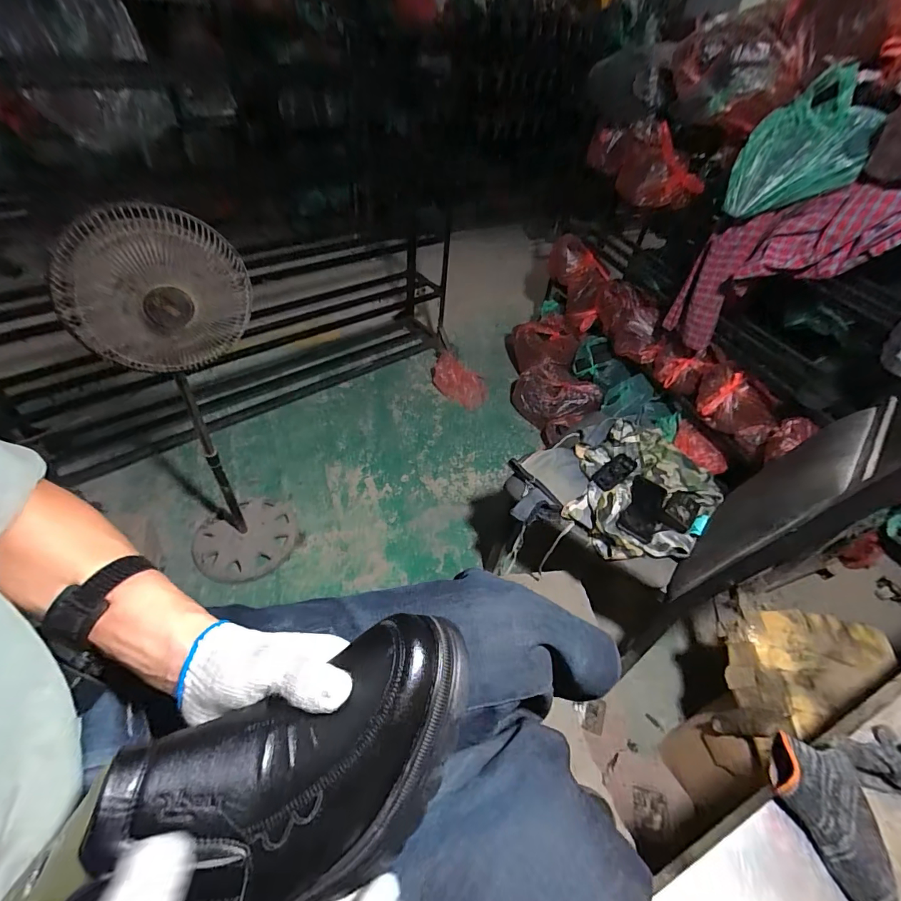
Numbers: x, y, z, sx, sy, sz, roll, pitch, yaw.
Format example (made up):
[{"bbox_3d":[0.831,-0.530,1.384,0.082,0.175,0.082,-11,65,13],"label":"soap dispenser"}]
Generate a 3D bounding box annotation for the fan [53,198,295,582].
[{"bbox_3d":[-0.539,-0.044,0.984,0.290,0.971,0.297,-25,52,-24],"label":"fan"}]

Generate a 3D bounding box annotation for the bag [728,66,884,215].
[{"bbox_3d":[0.799,-0.716,0.980,0.257,0.248,0.073,-1,0,44],"label":"bag"}]

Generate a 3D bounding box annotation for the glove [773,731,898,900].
[{"bbox_3d":[0.364,0.378,0.398,0.080,0.031,0.176,7,46,4],"label":"glove"}]

